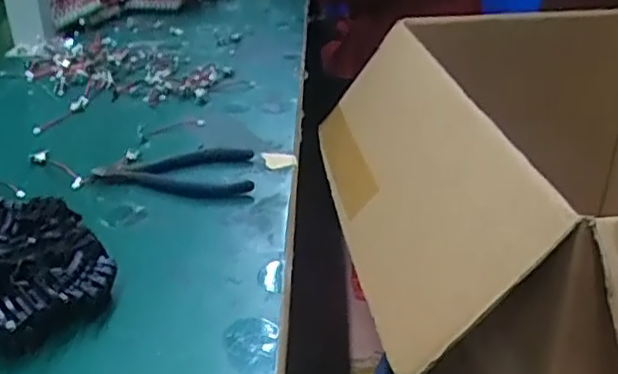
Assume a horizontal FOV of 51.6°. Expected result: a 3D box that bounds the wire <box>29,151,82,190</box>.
[{"bbox_3d":[-0.189,-0.014,0.478,0.014,0.006,0.071,-24,36,-35],"label":"wire"}]

